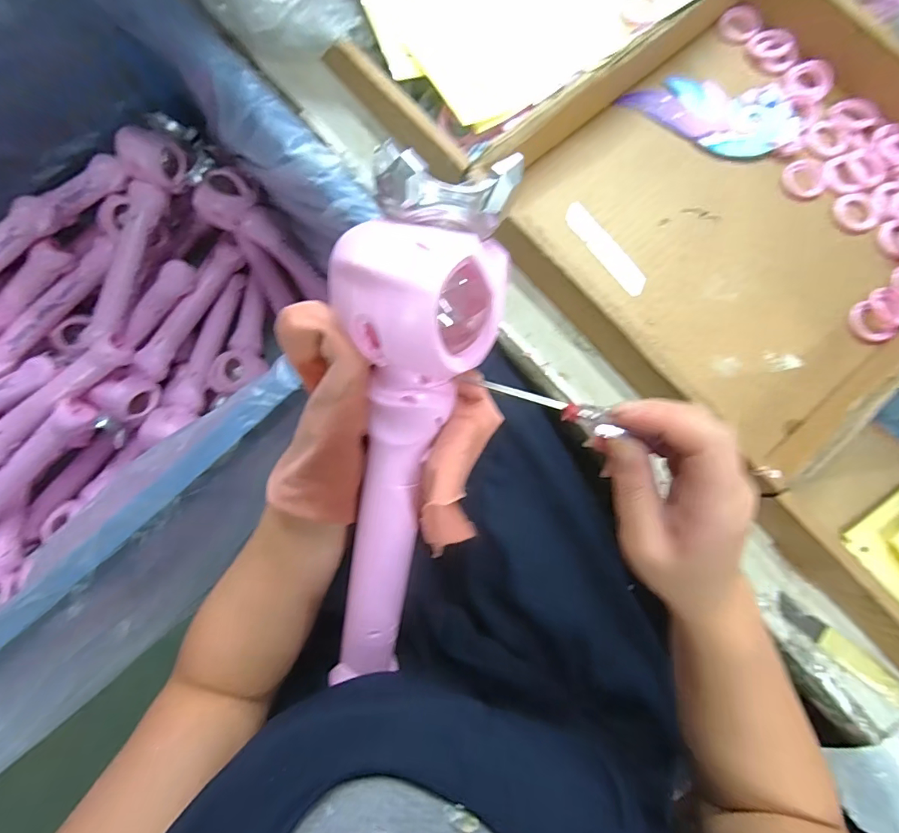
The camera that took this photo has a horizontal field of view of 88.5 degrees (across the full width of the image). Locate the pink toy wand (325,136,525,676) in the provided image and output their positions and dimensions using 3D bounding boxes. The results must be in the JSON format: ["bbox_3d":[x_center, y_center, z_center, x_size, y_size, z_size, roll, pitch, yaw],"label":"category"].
[{"bbox_3d":[-0.031,0.037,0.265,0.075,0.047,0.328,13,117,5],"label":"pink toy wand"}]

